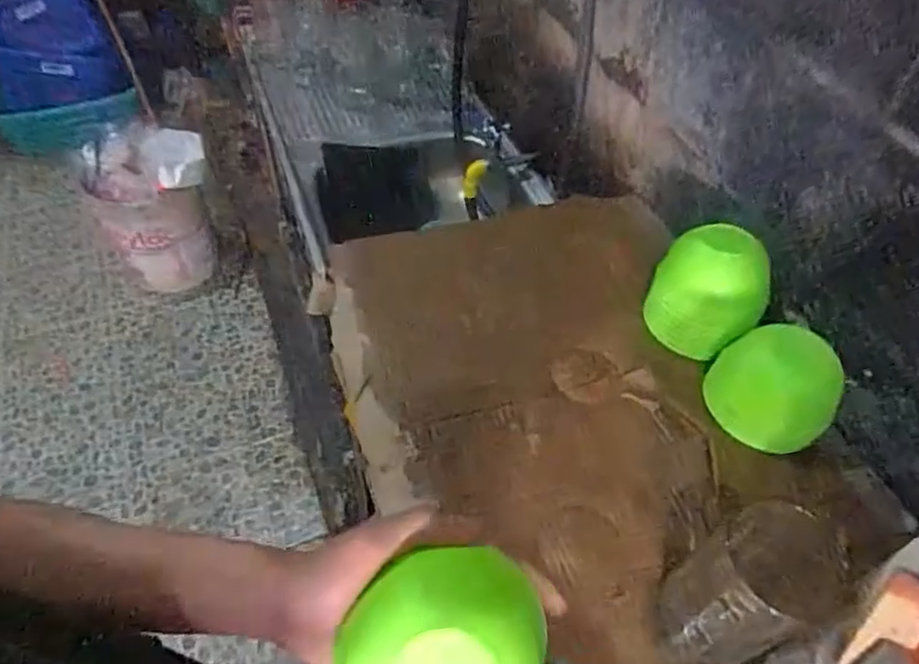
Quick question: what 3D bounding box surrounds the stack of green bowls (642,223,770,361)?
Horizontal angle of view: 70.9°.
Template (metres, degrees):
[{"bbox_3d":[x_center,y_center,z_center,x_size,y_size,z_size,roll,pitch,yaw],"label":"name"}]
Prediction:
[{"bbox_3d":[0.247,-0.041,0.640,0.100,0.112,0.093,27,55,19],"label":"stack of green bowls"}]

